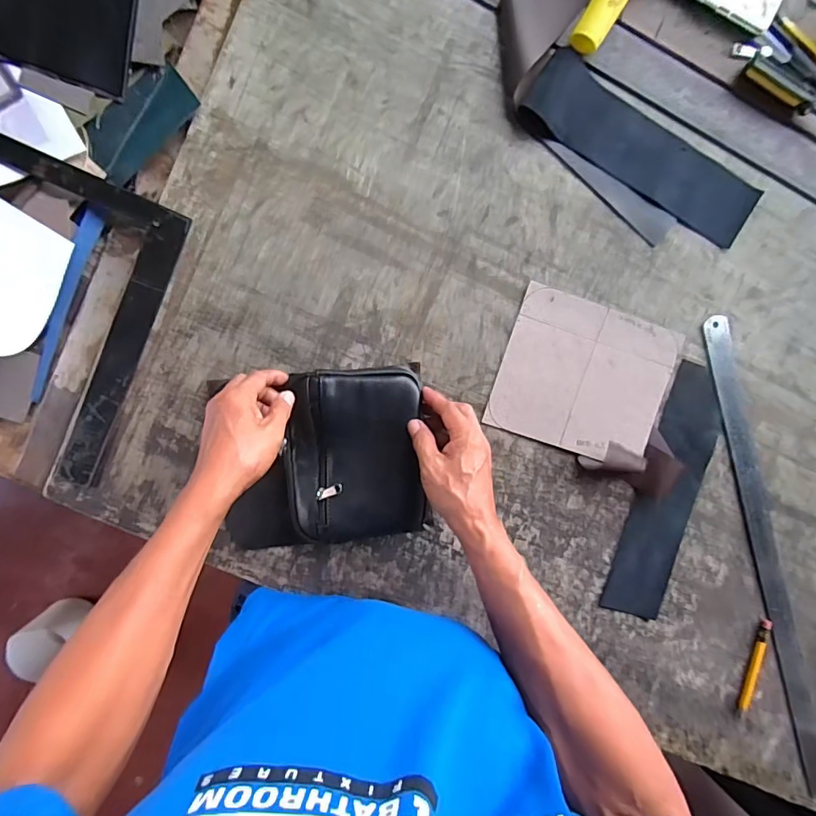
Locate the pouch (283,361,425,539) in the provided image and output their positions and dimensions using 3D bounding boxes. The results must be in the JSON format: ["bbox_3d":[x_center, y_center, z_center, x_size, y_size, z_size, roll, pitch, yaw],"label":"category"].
[{"bbox_3d":[-0.057,0.051,0.508,0.141,0.030,0.183,-2,97,-4],"label":"pouch"}]

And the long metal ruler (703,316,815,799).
[{"bbox_3d":[0.435,0.200,0.568,0.033,0.008,0.625,-18,98,1],"label":"long metal ruler"}]

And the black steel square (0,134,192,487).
[{"bbox_3d":[-0.372,-0.094,0.485,0.206,0.009,0.300,23,95,-6],"label":"black steel square"}]

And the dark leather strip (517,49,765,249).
[{"bbox_3d":[0.243,-0.258,0.500,0.269,0.012,0.102,31,94,-7],"label":"dark leather strip"}]

